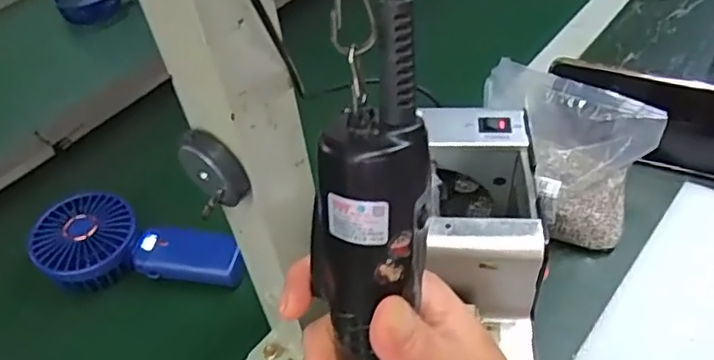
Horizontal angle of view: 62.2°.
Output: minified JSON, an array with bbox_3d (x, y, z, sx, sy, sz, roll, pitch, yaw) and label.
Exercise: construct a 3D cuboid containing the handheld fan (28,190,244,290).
[{"bbox_3d":[-0.189,0.063,0.505,0.183,0.033,0.085,14,50,18],"label":"handheld fan"}]

